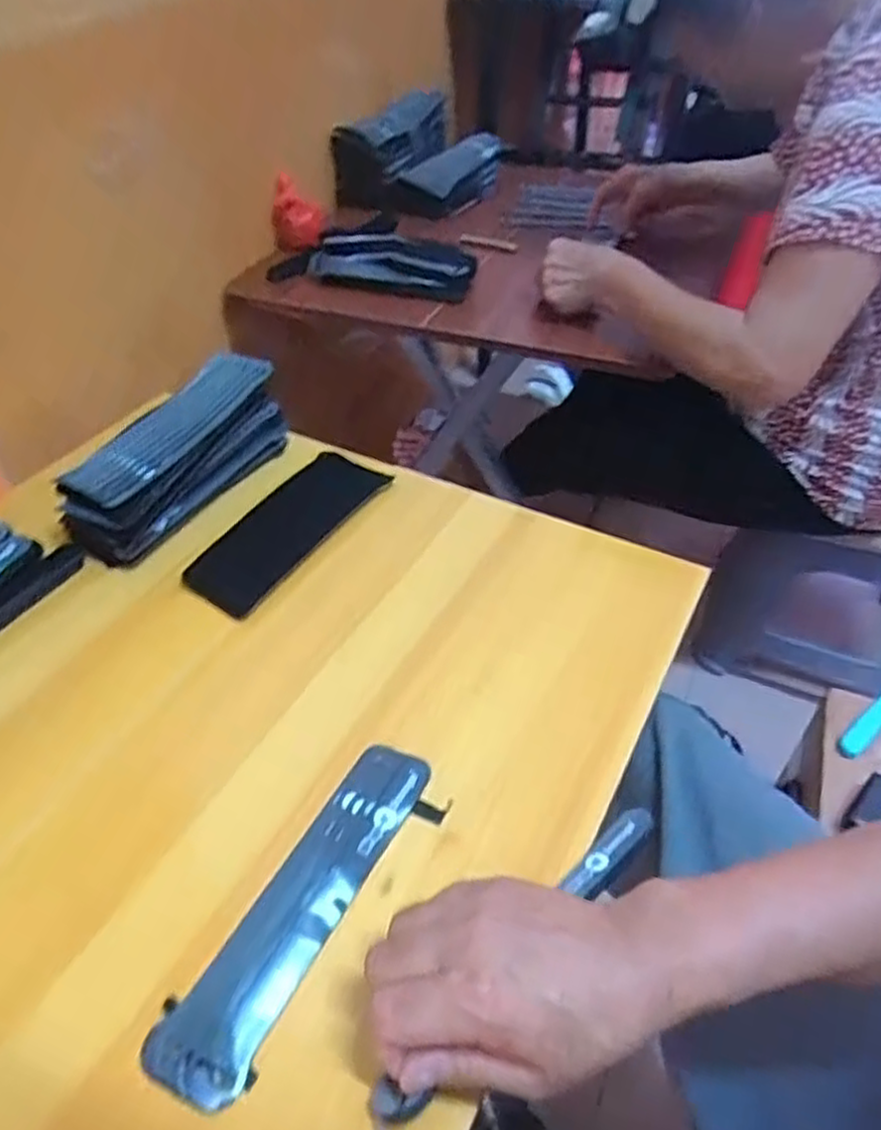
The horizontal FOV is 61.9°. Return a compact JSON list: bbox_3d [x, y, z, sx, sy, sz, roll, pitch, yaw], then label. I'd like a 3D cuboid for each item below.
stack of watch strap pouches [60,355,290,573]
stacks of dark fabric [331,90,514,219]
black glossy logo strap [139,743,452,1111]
[{"bbox_3d":[-0.225,-0.095,0.637,0.061,0.076,0.208,23,50,23],"label":"stack of watch strap pouches"},{"bbox_3d":[-0.029,-0.609,1.096,0.256,0.120,0.148,-3,45,-1],"label":"stacks of dark fabric"},{"bbox_3d":[-0.072,0.184,0.402,0.057,0.010,0.200,23,50,23],"label":"black glossy logo strap"}]

